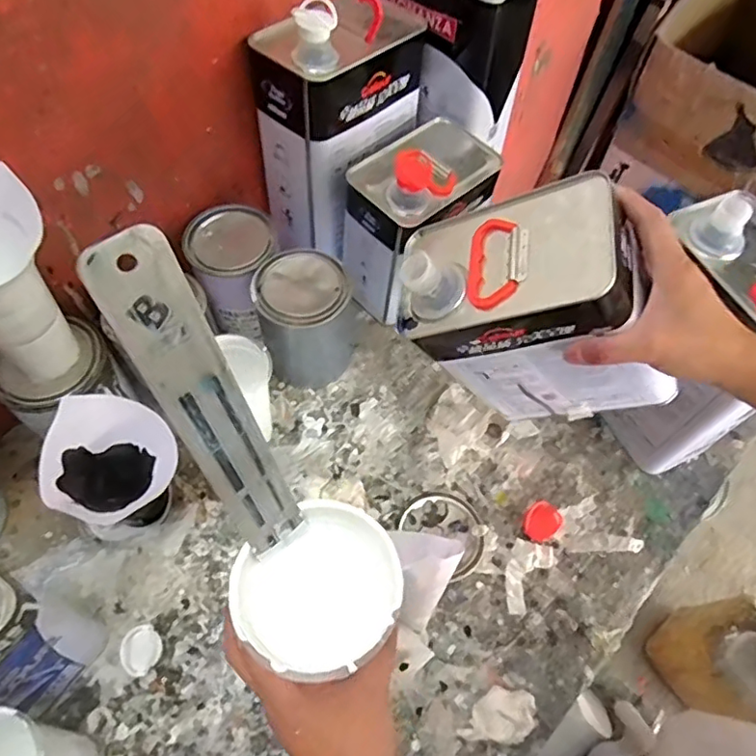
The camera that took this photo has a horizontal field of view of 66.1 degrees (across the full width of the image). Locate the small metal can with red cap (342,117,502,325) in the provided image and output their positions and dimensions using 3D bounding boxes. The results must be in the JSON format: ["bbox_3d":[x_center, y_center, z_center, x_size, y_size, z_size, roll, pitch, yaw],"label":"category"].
[{"bbox_3d":[0.049,-0.202,0.707,0.113,0.180,0.172,40,64,18],"label":"small metal can with red cap"}]

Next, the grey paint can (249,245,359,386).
[{"bbox_3d":[-0.083,-0.069,0.680,0.106,0.137,0.099,2,59,-3],"label":"grey paint can"}]

